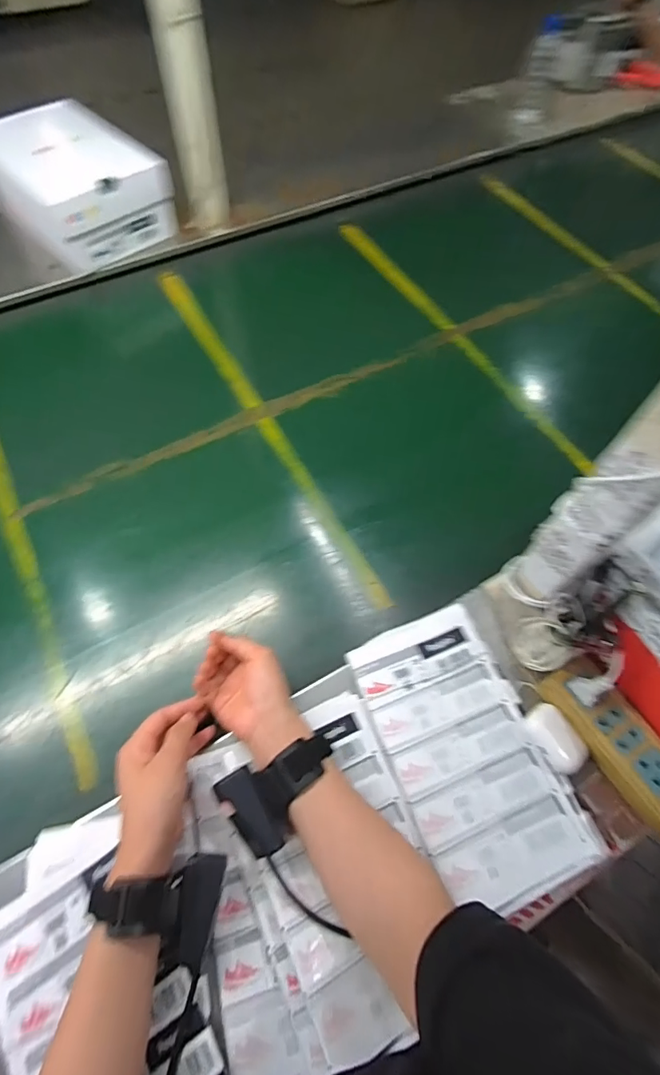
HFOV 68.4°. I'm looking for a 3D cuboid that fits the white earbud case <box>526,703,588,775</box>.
[{"bbox_3d":[0.217,0.192,0.464,0.037,0.016,0.062,-35,69,-17],"label":"white earbud case"}]

